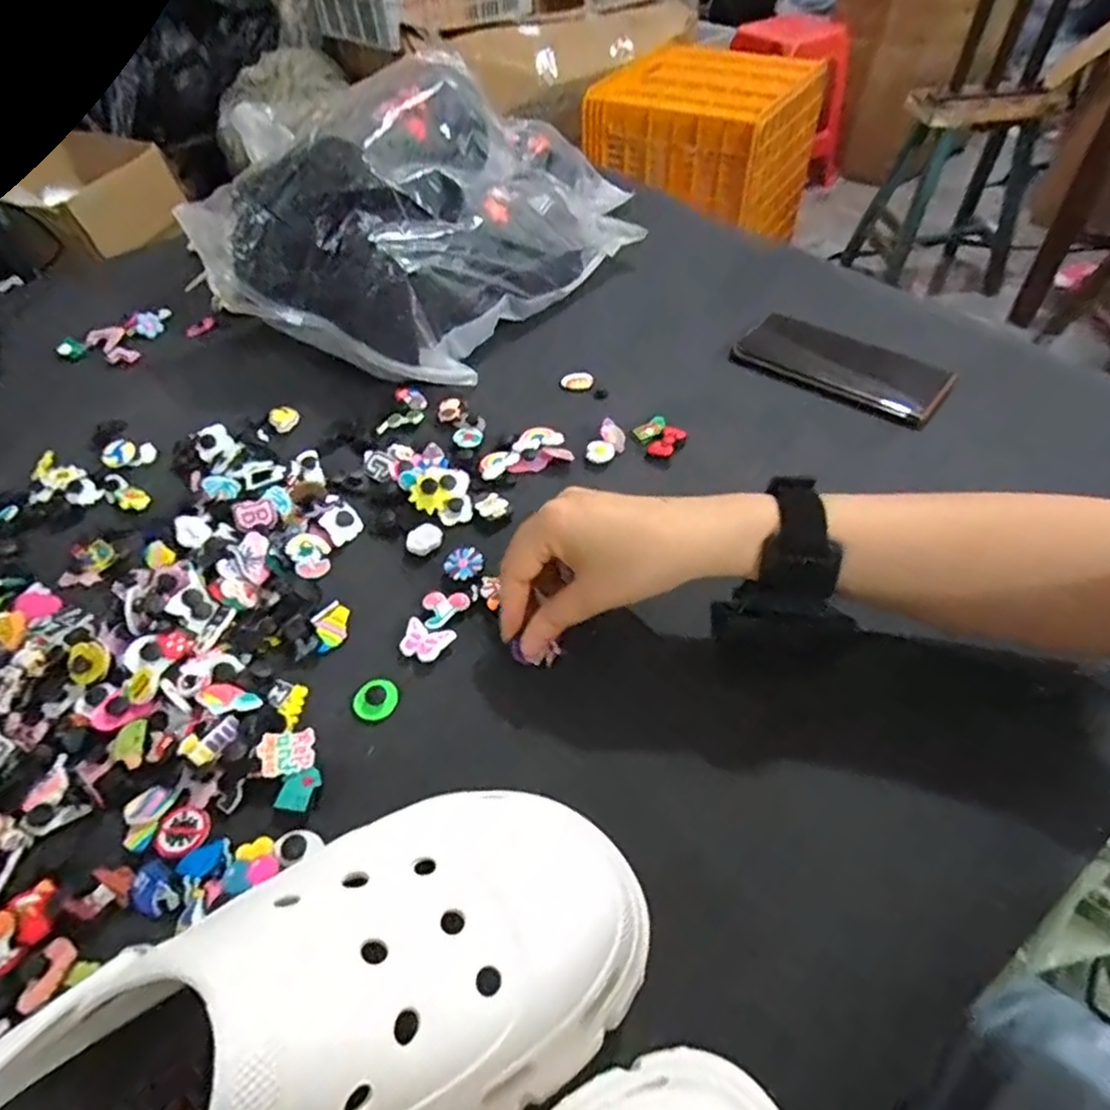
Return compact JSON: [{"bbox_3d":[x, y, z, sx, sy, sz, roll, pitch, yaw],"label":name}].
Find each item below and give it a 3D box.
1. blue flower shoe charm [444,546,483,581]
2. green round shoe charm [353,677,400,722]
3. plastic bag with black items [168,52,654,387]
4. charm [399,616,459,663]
[{"bbox_3d":[-0.058,0.007,0.428,0.022,0.010,0.023,-2,49,2],"label":"blue flower shoe charm"},{"bbox_3d":[-0.099,0.080,0.370,0.022,0.005,0.025,36,59,11],"label":"green round shoe charm"},{"bbox_3d":[-0.127,-0.301,0.596,0.257,0.156,0.302,25,55,23],"label":"plastic bag with black items"},{"bbox_3d":[-0.075,0.051,0.392,0.029,0.006,0.023,13,51,14],"label":"charm"}]

